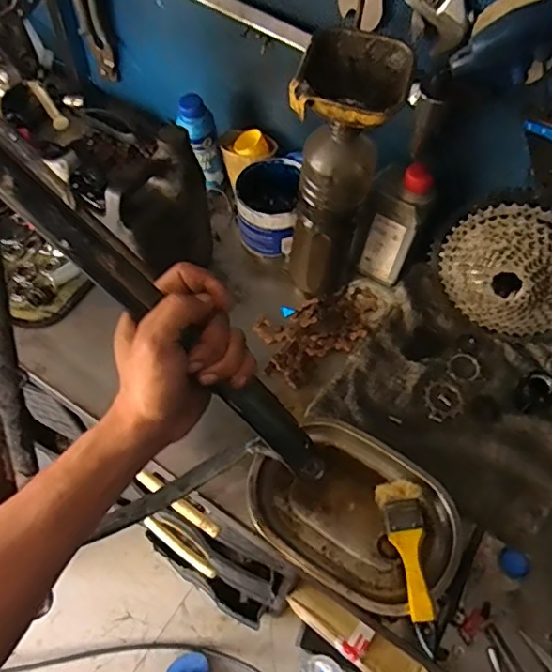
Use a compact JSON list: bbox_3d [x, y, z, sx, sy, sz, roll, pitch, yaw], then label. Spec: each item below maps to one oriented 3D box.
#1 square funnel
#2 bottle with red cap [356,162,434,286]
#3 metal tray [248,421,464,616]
[{"bbox_3d":[0.065,-0.219,0.497,0.088,0.067,0.087,13,60,5],"label":"square funnel"},{"bbox_3d":[0.142,-0.140,0.688,0.064,0.170,0.057,22,61,10],"label":"bottle with red cap"},{"bbox_3d":[0.083,0.179,0.587,0.212,0.035,0.152,32,63,15],"label":"metal tray"}]

